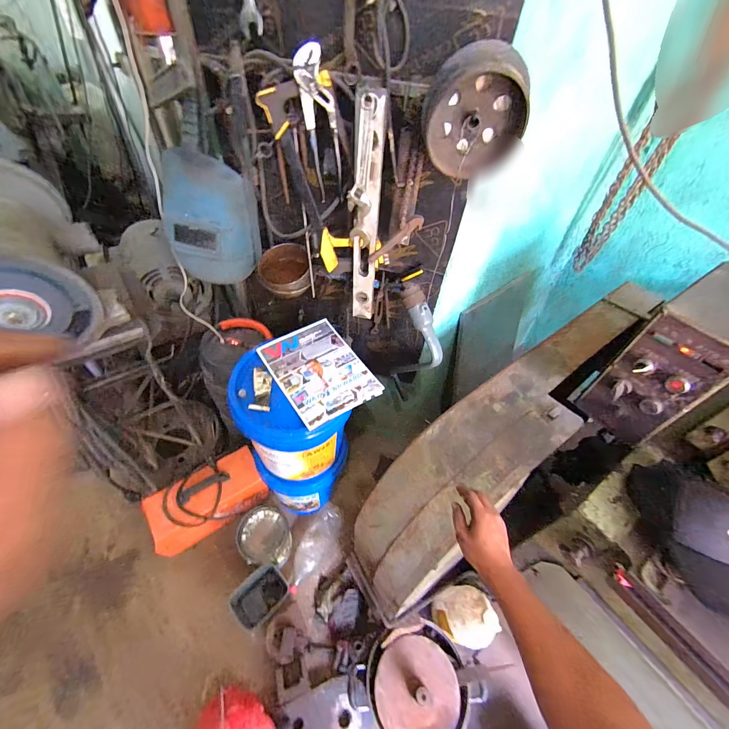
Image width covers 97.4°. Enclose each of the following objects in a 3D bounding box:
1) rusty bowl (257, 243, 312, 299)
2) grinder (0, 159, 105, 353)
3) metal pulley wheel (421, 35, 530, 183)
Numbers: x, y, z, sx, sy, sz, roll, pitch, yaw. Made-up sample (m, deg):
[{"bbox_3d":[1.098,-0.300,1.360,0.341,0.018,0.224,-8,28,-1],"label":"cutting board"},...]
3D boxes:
[{"bbox_3d":[-0.221,-0.257,0.873,0.137,0.100,0.113,-6,48,-11],"label":"rusty bowl"},{"bbox_3d":[-0.678,-0.216,0.641,0.200,0.230,0.419,-22,53,-24],"label":"grinder"},{"bbox_3d":[0.191,-0.424,0.544,0.173,0.169,0.040,2,47,-4],"label":"metal pulley wheel"}]

